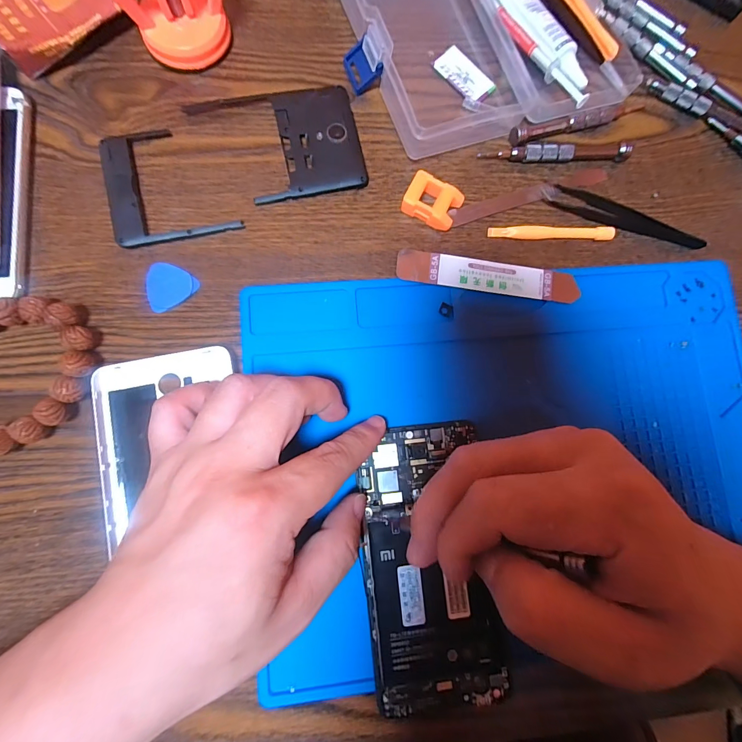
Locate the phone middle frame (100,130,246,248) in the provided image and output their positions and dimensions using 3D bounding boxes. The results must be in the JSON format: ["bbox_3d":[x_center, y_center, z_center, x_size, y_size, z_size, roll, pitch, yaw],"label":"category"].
[{"bbox_3d":[-0.124,-0.116,0.220,0.072,0.006,0.073,-13,83,-6],"label":"phone middle frame"}]

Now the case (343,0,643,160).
[{"bbox_3d":[0.073,-0.242,0.243,0.185,0.027,0.164,-22,85,-7],"label":"case"}]

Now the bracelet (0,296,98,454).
[{"bbox_3d":[-0.195,0.002,0.195,0.084,0.016,0.078,1,82,-4],"label":"bracelet"}]

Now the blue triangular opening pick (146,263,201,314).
[{"bbox_3d":[-0.120,-0.052,0.214,0.029,0.004,0.027,-30,86,-8],"label":"blue triangular opening pick"}]

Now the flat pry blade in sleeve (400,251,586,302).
[{"bbox_3d":[0.075,-0.060,0.227,0.116,0.004,0.020,7,83,-4],"label":"flat pry blade in sleeve"}]

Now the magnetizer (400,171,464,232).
[{"bbox_3d":[0.039,-0.107,0.229,0.034,0.013,0.025,27,81,0],"label":"magnetizer"}]

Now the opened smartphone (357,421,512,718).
[{"bbox_3d":[0.031,0.106,0.199,0.069,0.005,0.148,-6,84,-5],"label":"opened smartphone"}]

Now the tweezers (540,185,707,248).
[{"bbox_3d":[0.170,-0.104,0.243,0.111,0.005,0.018,19,81,-2],"label":"tweezers"}]

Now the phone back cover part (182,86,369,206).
[{"bbox_3d":[-0.057,-0.146,0.230,0.099,0.007,0.075,-12,83,-6],"label":"phone back cover part"}]

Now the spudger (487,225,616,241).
[{"bbox_3d":[0.118,-0.091,0.236,0.083,0.007,0.009,-1,82,-5],"label":"spudger"}]

